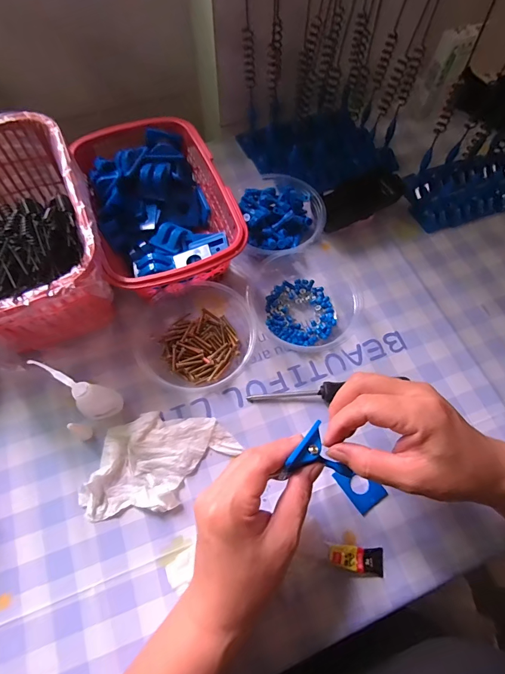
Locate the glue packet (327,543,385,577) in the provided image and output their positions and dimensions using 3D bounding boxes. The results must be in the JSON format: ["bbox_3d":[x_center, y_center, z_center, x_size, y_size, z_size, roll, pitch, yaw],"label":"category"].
[{"bbox_3d":[0.086,0.184,0.294,0.053,0.007,0.021,19,67,-14],"label":"glue packet"}]

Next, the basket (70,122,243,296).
[{"bbox_3d":[-0.099,-0.137,0.400,0.139,0.072,0.206,-20,68,-10],"label":"basket"}]

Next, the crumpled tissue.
[{"bbox_3d":[-0.084,0.112,0.324,0.138,0.013,0.081,-6,67,-5],"label":"crumpled tissue"}]

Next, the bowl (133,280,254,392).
[{"bbox_3d":[-0.056,-0.003,0.362,0.120,0.039,0.113,-7,67,-5],"label":"bowl"}]

